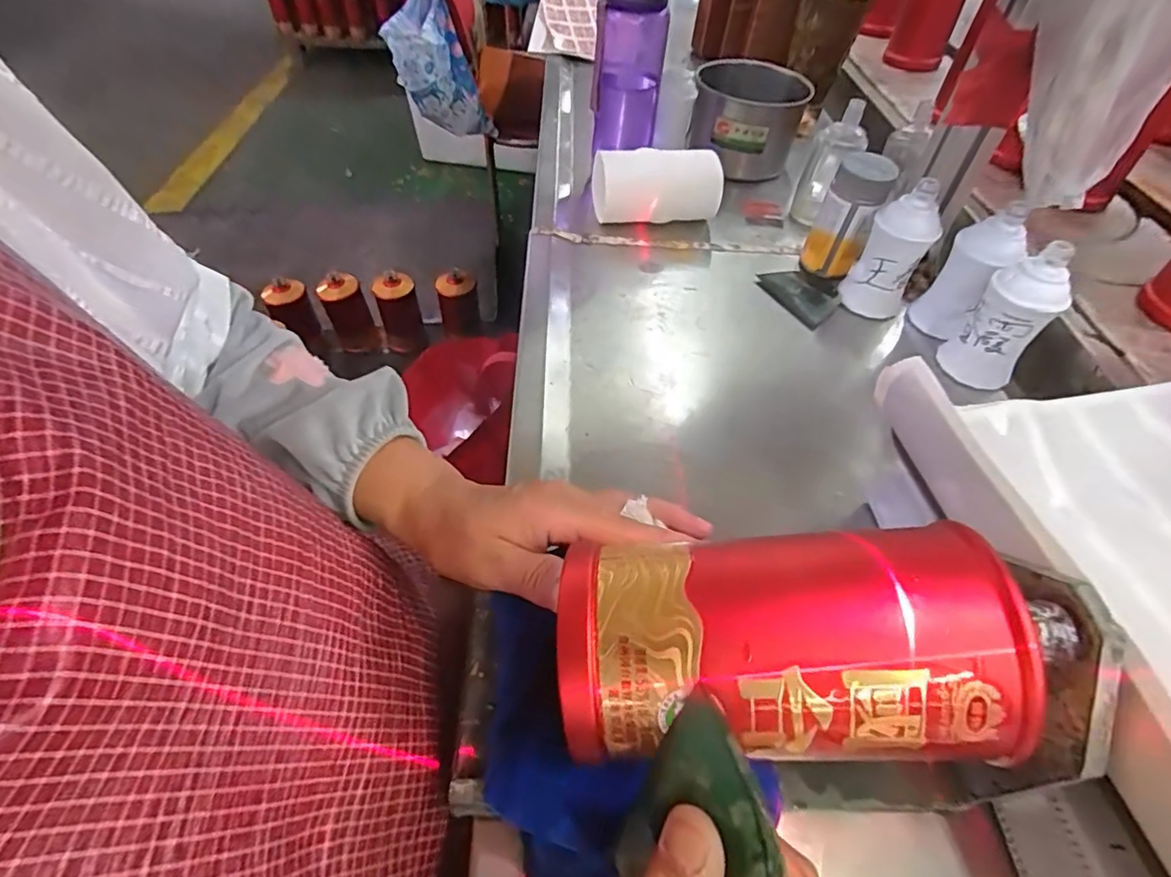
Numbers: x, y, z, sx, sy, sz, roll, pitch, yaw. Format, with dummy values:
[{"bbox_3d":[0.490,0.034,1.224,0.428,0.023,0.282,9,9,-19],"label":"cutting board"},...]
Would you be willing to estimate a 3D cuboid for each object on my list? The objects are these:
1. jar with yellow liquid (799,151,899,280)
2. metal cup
[{"bbox_3d":[0.250,-0.214,0.541,0.055,0.103,0.047,20,53,14],"label":"jar with yellow liquid"},{"bbox_3d":[0.200,-0.398,0.702,0.129,0.089,0.138,1,51,-1],"label":"metal cup"}]

